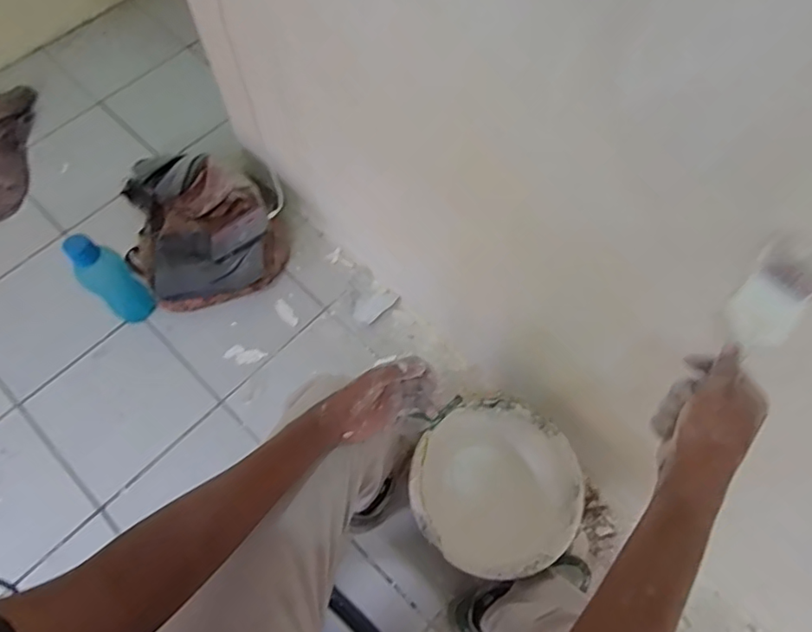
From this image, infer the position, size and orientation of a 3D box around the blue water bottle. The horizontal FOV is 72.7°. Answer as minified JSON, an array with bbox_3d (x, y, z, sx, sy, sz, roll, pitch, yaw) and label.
[{"bbox_3d":[-0.639,-0.084,1.184,0.095,0.286,0.091,40,71,17],"label":"blue water bottle"}]

